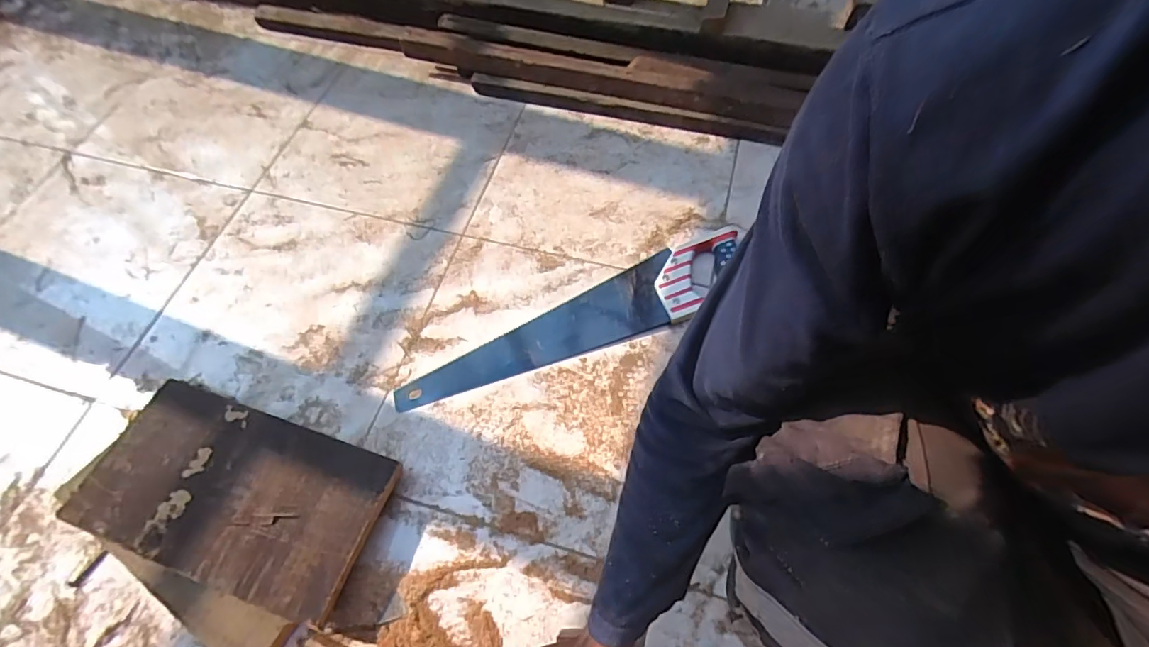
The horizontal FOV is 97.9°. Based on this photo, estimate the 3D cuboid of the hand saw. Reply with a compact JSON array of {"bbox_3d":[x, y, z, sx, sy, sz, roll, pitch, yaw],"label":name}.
[{"bbox_3d":[0.004,-0.003,0.712,0.520,0.026,0.105,-22,63,-8],"label":"hand saw"}]

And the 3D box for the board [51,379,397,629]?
[{"bbox_3d":[-0.398,0.195,0.586,0.336,0.026,0.183,16,64,11],"label":"board"}]

